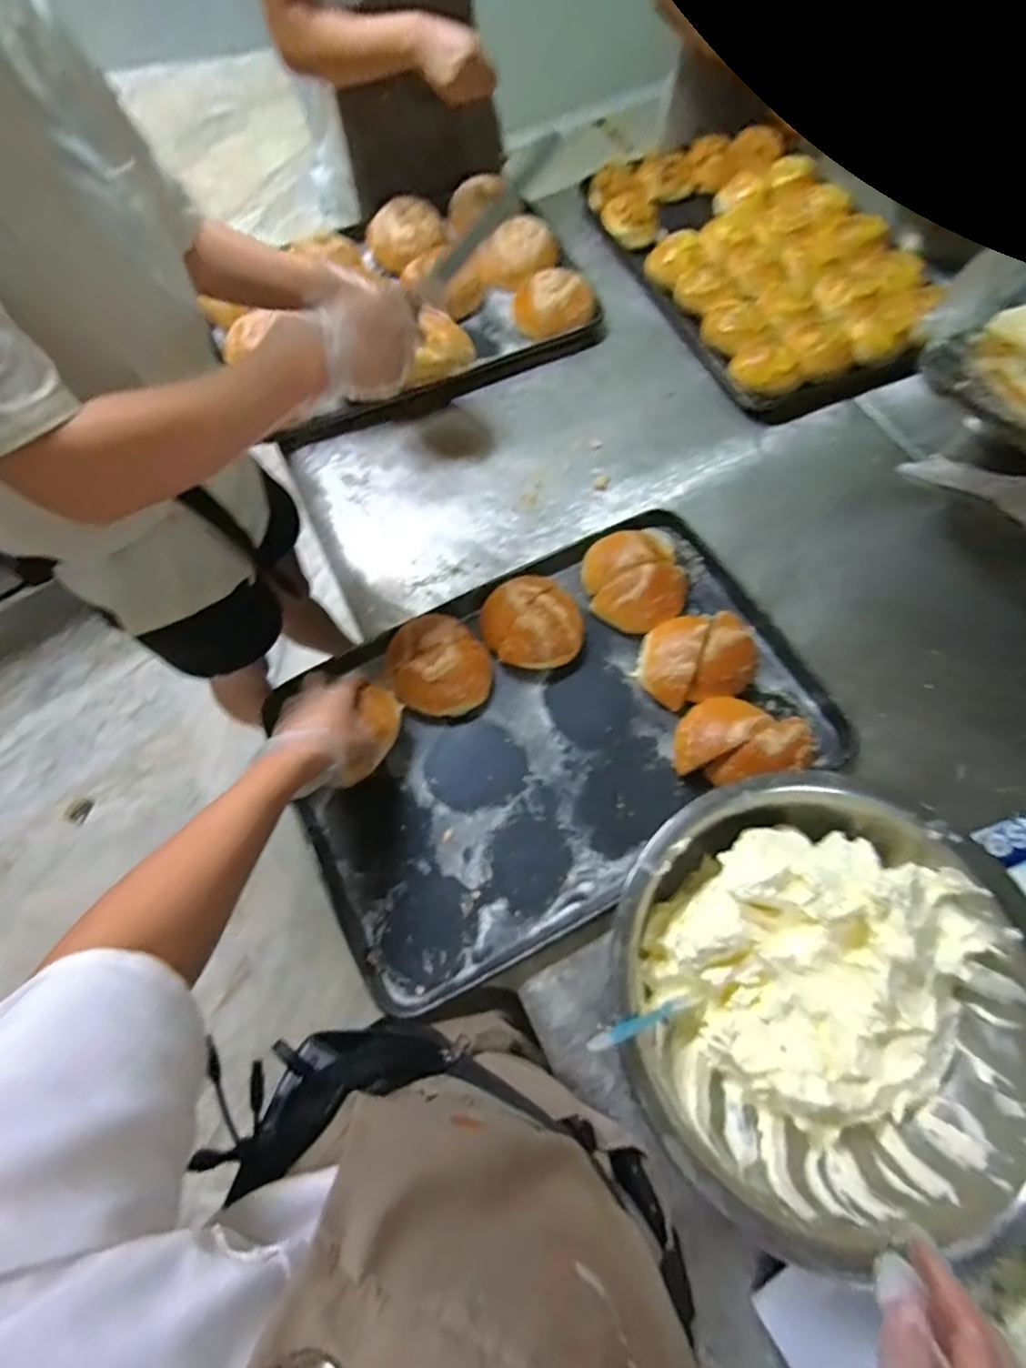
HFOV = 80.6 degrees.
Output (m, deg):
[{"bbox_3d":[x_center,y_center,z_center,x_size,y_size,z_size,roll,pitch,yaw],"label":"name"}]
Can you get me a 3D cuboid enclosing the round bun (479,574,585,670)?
[{"bbox_3d":[0.022,-0.075,0.741,0.114,0.073,0.116,-1,68,1],"label":"round bun"}]

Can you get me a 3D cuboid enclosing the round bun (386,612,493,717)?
[{"bbox_3d":[-0.091,-0.022,0.720,0.127,0.060,0.113,39,74,16],"label":"round bun"}]

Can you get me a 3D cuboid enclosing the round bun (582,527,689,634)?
[{"bbox_3d":[0.157,-0.136,0.773,0.128,0.064,0.142,-7,67,0],"label":"round bun"}]

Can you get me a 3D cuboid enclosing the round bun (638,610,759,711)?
[{"bbox_3d":[0.220,-0.031,0.722,0.136,0.066,0.104,-14,67,-3],"label":"round bun"}]

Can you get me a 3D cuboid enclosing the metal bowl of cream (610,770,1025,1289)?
[{"bbox_3d":[0.269,0.275,0.552,0.351,0.110,0.360,0,71,1],"label":"metal bowl of cream"}]

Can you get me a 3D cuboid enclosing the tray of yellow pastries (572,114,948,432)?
[{"bbox_3d":[0.404,-0.702,0.971,0.379,0.044,0.613,-22,69,-7],"label":"tray of yellow pastries"}]

